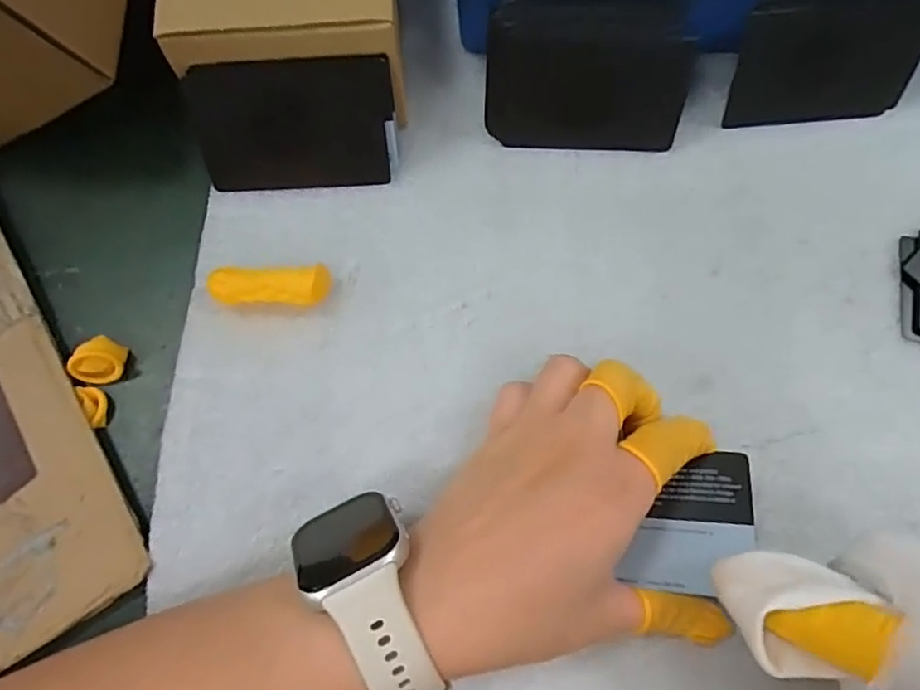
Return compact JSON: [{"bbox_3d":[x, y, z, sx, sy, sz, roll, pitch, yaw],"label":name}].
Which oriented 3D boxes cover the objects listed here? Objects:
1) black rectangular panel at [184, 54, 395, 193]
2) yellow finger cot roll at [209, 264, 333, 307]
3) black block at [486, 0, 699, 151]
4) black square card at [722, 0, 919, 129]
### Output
[{"bbox_3d":[-0.075,-0.098,0.273,0.088,0.057,0.007,-3,34,2],"label":"black rectangular panel"},{"bbox_3d":[-0.082,-0.025,0.261,0.049,0.018,0.016,-3,72,-1],"label":"yellow finger cot roll"},{"bbox_3d":[0.060,-0.126,0.281,0.092,0.067,0.005,2,32,1],"label":"black block"},{"bbox_3d":[0.176,-0.136,0.283,0.089,0.060,0.006,-4,44,-1],"label":"black square card"}]

